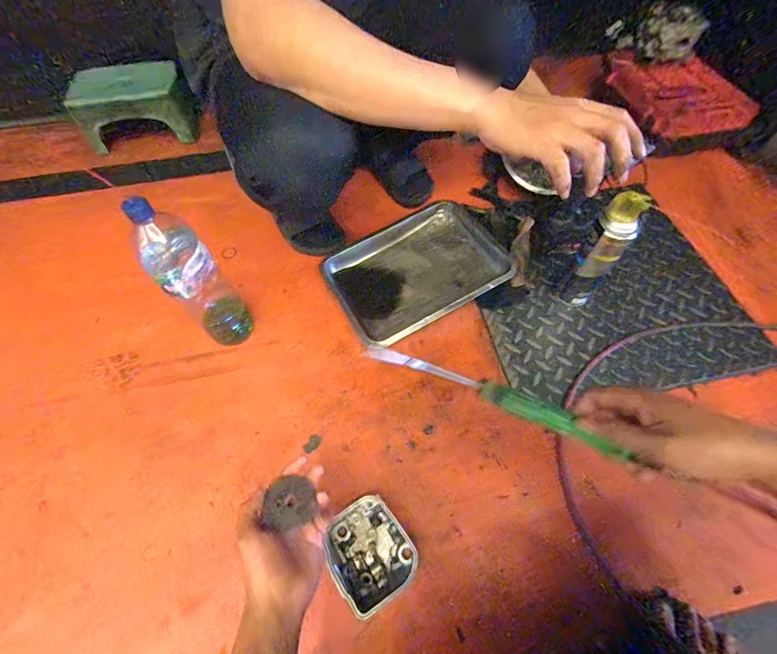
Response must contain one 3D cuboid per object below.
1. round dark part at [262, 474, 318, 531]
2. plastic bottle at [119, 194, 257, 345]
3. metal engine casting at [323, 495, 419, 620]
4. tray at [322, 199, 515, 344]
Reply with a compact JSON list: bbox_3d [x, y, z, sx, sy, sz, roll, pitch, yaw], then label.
[{"bbox_3d":[-0.115,0.200,0.424,0.056,0.004,0.055,18,34,-12],"label":"round dark part"},{"bbox_3d":[-0.303,-0.070,0.581,0.085,0.282,0.074,-40,68,-19],"label":"plastic bottle"},{"bbox_3d":[-0.027,0.313,0.511,0.106,0.057,0.124,-32,65,-15],"label":"metal engine casting"},{"bbox_3d":[0.051,-0.132,0.758,0.338,0.049,0.267,-30,58,-6],"label":"tray"}]

